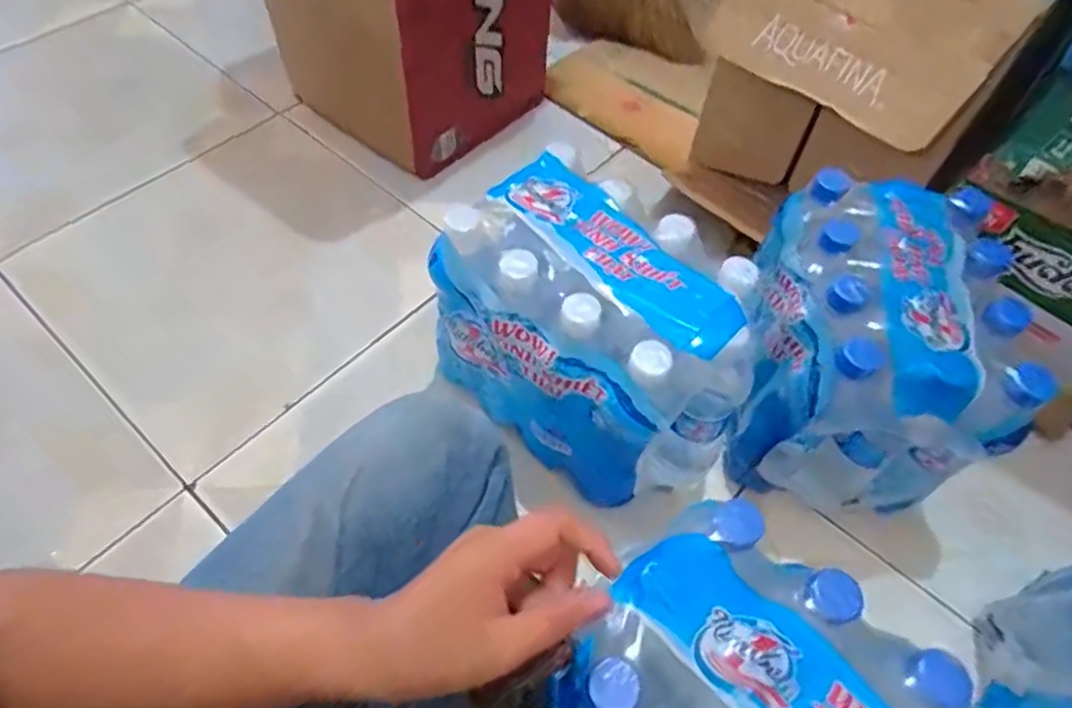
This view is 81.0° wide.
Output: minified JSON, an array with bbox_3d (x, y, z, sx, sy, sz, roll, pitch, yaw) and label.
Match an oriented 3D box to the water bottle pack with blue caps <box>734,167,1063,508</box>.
[{"bbox_3d":[0.293,-0.014,0.591,0.175,0.200,0.250,6,57,0],"label":"water bottle pack with blue caps"}]

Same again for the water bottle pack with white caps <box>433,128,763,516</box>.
[{"bbox_3d":[0.054,-0.005,0.580,0.171,0.220,0.267,-38,67,-24],"label":"water bottle pack with white caps"}]

